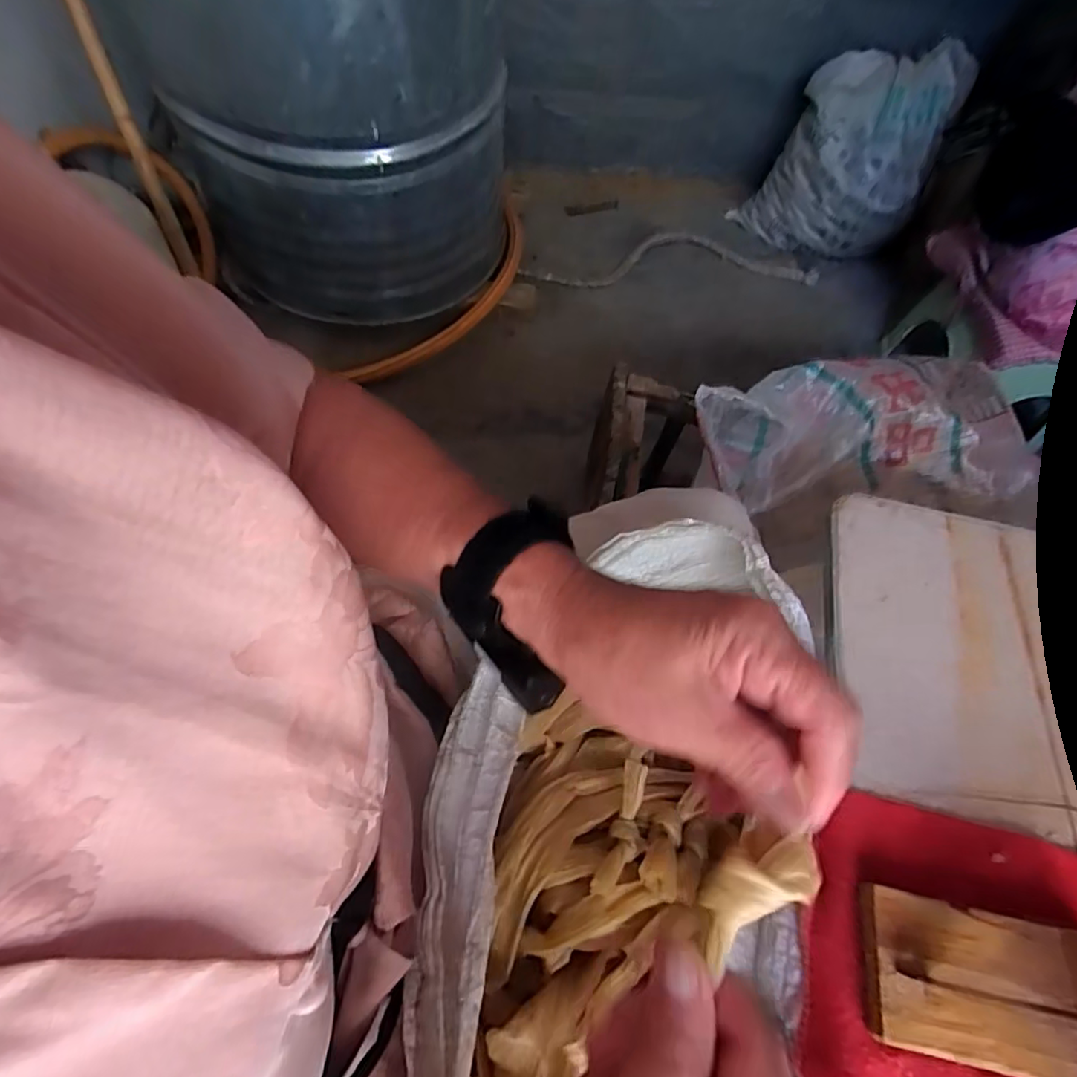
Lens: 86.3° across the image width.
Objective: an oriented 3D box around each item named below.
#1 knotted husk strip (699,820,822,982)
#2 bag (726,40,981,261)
[{"bbox_3d":[0.072,0.118,0.198,0.047,0.015,0.025,-38,67,5],"label":"knotted husk strip"},{"bbox_3d":[0.645,-0.804,1.237,0.335,0.336,0.274,25,62,10],"label":"bag"}]

